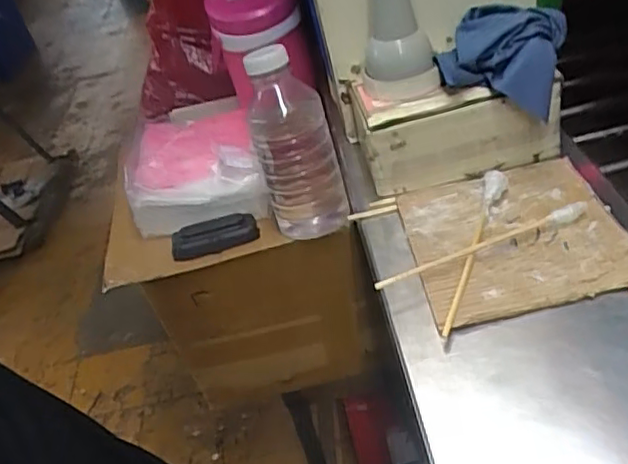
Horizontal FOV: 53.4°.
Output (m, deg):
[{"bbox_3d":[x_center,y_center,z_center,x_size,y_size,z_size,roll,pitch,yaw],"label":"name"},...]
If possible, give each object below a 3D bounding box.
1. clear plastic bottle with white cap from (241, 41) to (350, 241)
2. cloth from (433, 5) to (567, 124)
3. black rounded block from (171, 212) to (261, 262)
[{"bbox_3d":[-0.022,-0.098,0.721,0.091,0.215,0.072,-11,38,7],"label":"clear plastic bottle with white cap"},{"bbox_3d":[0.179,-0.169,0.600,0.111,0.096,0.042,11,5,10],"label":"cloth"},{"bbox_3d":[-0.123,0.004,0.770,0.107,0.023,0.054,-15,38,1],"label":"black rounded block"}]

